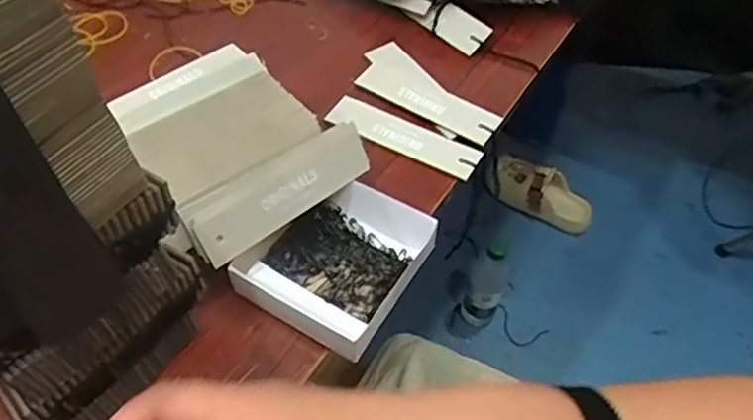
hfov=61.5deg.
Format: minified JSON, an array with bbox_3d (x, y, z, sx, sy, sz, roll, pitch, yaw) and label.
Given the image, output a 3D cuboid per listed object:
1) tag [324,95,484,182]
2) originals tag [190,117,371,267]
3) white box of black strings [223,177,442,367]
[{"bbox_3d":[0.020,-0.060,0.504,0.127,0.005,0.033,25,61,18],"label":"tag"},{"bbox_3d":[-0.059,-0.013,0.410,0.125,0.037,0.006,-37,16,-26],"label":"originals tag"},{"bbox_3d":[-0.028,0.032,0.414,0.102,0.027,0.108,24,54,16],"label":"white box of black strings"}]

